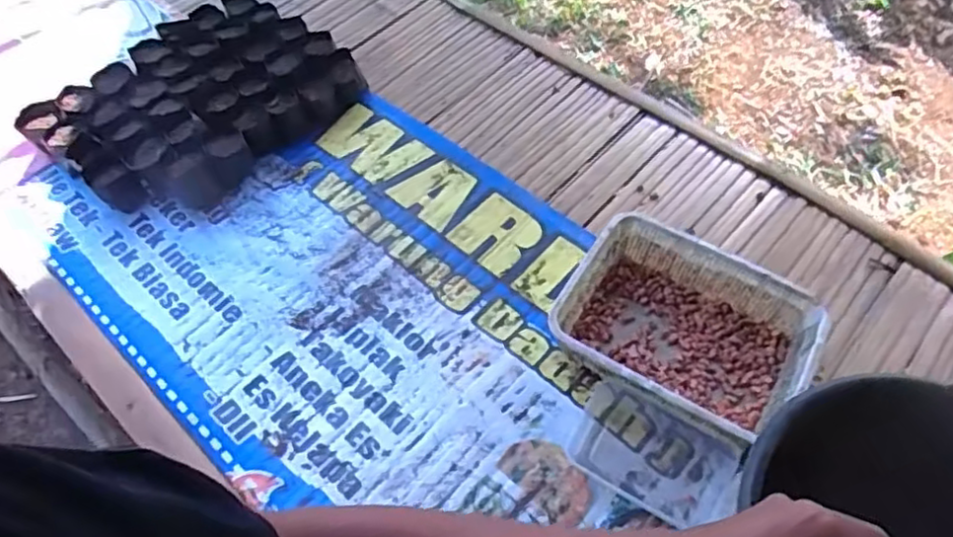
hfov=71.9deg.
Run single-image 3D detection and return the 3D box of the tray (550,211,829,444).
[{"bbox_3d":[0.254,0.073,0.807,0.276,0.079,0.214,30,63,18],"label":"tray"}]

